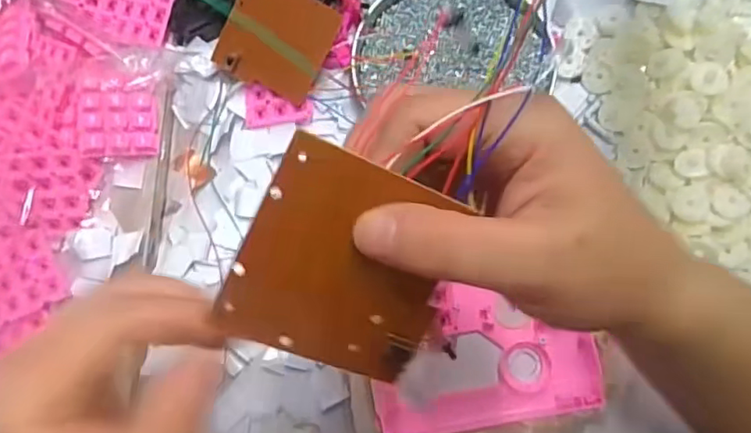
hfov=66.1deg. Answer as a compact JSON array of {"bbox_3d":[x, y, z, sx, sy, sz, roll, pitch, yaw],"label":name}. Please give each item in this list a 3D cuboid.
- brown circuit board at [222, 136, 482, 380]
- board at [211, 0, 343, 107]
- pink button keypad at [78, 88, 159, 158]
[{"bbox_3d":[-0.009,0.018,0.189,0.069,0.006,0.072,21,107,-21],"label":"brown circuit board"},{"bbox_3d":[-0.069,-0.122,0.398,0.071,0.008,0.071,28,110,-1],"label":"board"},{"bbox_3d":[-0.174,-0.064,0.390,0.049,0.011,0.045,-3,85,-15],"label":"pink button keypad"}]

